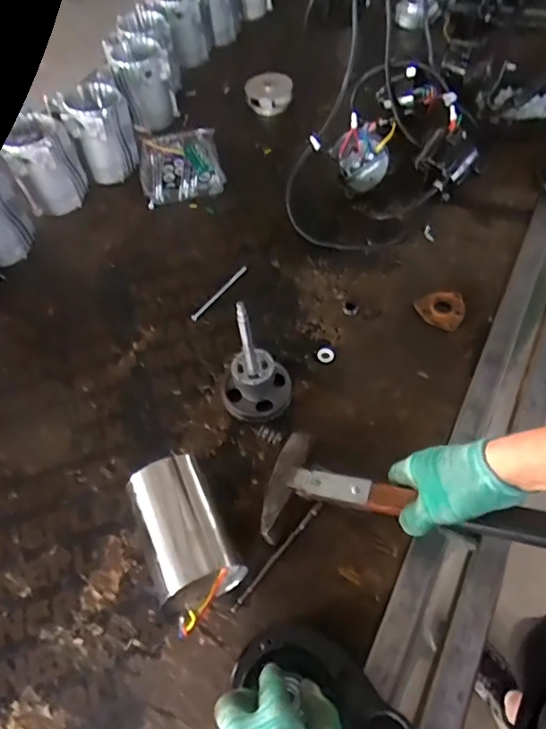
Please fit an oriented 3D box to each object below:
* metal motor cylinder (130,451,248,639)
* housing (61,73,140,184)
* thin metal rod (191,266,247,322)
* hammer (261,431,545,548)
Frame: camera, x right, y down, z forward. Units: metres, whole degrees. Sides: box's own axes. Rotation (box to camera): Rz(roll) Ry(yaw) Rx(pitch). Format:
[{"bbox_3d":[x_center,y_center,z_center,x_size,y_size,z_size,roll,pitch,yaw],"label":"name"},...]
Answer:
[{"bbox_3d":[-0.093,0.178,0.564,0.079,0.087,0.140,-24,58,-11],"label":"metal motor cylinder"},{"bbox_3d":[-0.298,-0.416,0.935,0.102,0.143,0.126,-15,57,-5],"label":"housing"},{"bbox_3d":[-0.080,-0.110,0.794,0.008,0.009,0.125,30,64,22],"label":"thin metal rod"},{"bbox_3d":[0.149,0.146,0.520,0.333,0.029,0.115,5,55,30],"label":"hammer"}]

